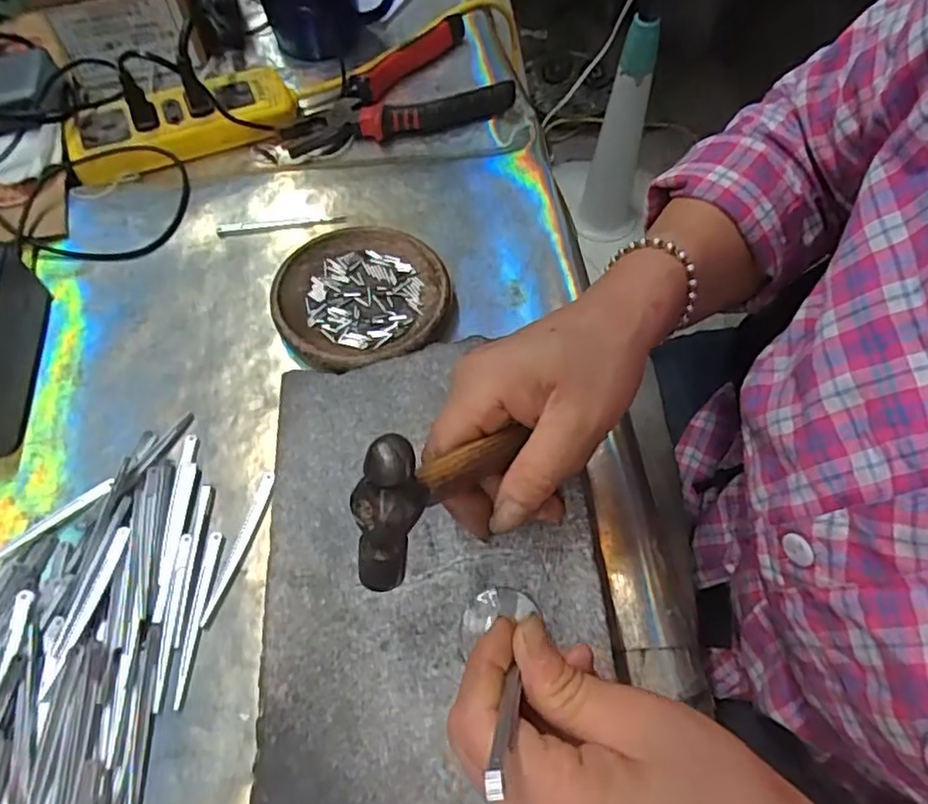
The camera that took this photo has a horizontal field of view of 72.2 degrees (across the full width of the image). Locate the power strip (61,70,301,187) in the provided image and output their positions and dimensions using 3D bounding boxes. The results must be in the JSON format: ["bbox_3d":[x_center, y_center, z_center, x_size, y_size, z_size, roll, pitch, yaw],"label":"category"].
[{"bbox_3d":[-0.226,-0.227,0.512,0.176,0.029,0.061,-18,63,-10],"label":"power strip"}]

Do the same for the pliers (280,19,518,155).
[{"bbox_3d":[-0.067,-0.271,0.545,0.190,0.017,0.107,-22,63,-11],"label":"pliers"}]

